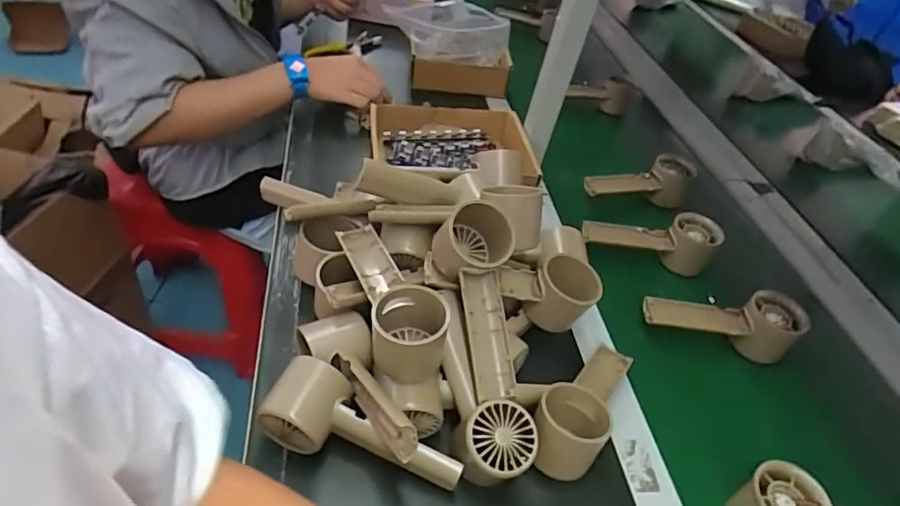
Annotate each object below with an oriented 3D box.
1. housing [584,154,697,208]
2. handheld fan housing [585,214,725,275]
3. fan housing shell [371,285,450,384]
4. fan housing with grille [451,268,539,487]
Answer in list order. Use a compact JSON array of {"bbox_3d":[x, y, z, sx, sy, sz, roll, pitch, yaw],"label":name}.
[{"bbox_3d":[0.262,-0.095,0.730,0.160,0.050,0.056,-5,45,-15],"label":"housing"},{"bbox_3d":[0.238,-0.012,0.645,0.158,0.059,0.053,2,43,-9],"label":"handheld fan housing"},{"bbox_3d":[-0.032,0.064,0.415,0.058,0.056,0.053,10,43,0],"label":"fan housing shell"},{"bbox_3d":[0.030,0.097,0.429,0.054,0.054,0.161,1,68,-8],"label":"fan housing with grille"}]

